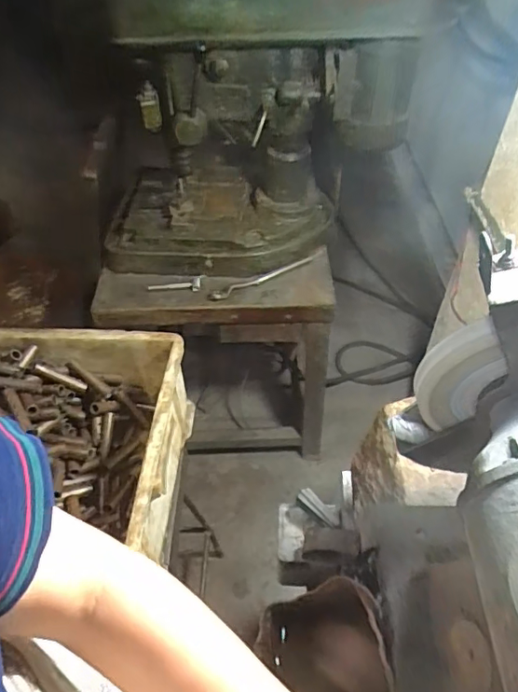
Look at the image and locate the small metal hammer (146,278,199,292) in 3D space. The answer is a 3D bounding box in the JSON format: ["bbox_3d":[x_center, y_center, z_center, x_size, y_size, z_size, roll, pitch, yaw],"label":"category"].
[{"bbox_3d":[-0.185,-0.130,1.127,0.114,0.011,0.039,-1,48,-1],"label":"small metal hammer"}]

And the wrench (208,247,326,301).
[{"bbox_3d":[0.025,-0.156,1.137,0.293,0.018,0.030,-24,52,-20],"label":"wrench"}]

